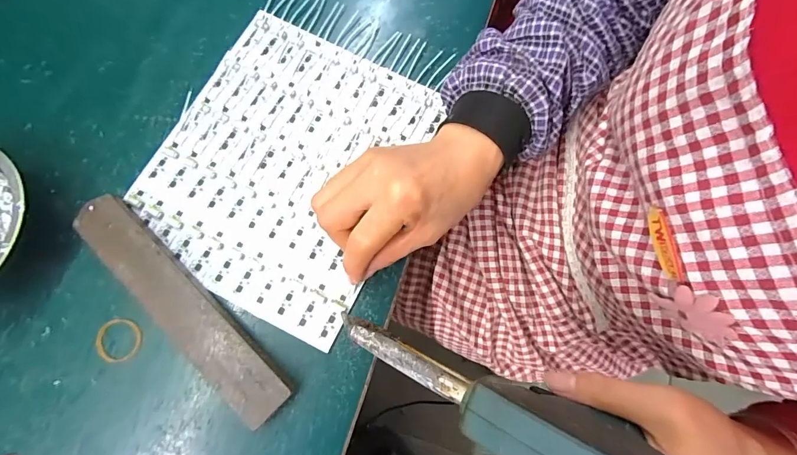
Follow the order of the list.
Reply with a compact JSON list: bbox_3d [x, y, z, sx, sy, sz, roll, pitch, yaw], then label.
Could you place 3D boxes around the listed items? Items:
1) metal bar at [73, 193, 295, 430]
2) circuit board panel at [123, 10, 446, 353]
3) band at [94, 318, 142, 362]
[{"bbox_3d":[-0.154,0.055,0.267,0.196,0.012,0.036,43,75,7],"label":"metal bar"},{"bbox_3d":[-0.087,-0.052,0.307,0.191,0.004,0.227,28,77,4],"label":"circuit board panel"},{"bbox_3d":[-0.198,0.080,0.268,0.031,0.004,0.029,1,75,-4],"label":"band"}]

